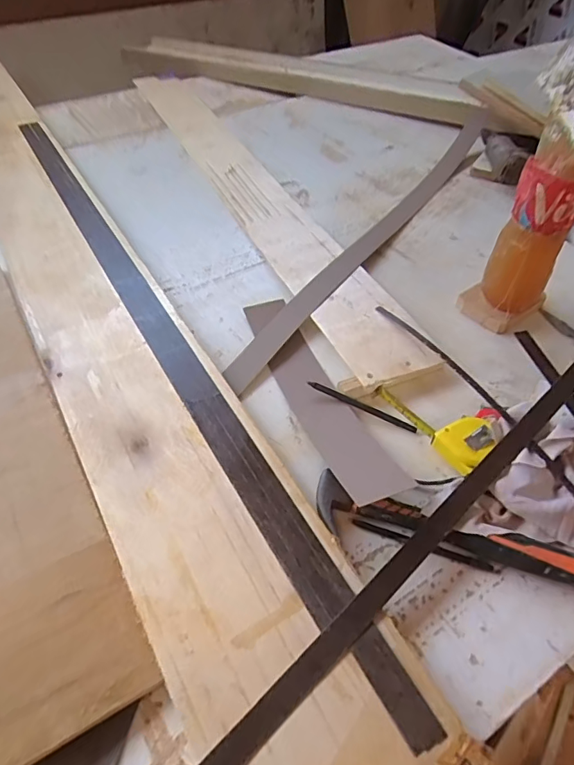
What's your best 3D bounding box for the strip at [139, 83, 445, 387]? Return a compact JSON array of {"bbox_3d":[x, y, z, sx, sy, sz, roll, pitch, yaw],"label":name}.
[{"bbox_3d":[-0.084,-0.401,0.930,0.146,0.025,1.139,-19,52,-17],"label":"strip"}]

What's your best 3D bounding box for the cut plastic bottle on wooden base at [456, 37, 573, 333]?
[{"bbox_3d":[0.307,-0.225,0.572,0.096,0.331,0.112,23,52,18],"label":"cut plastic bottle on wooden base"}]

